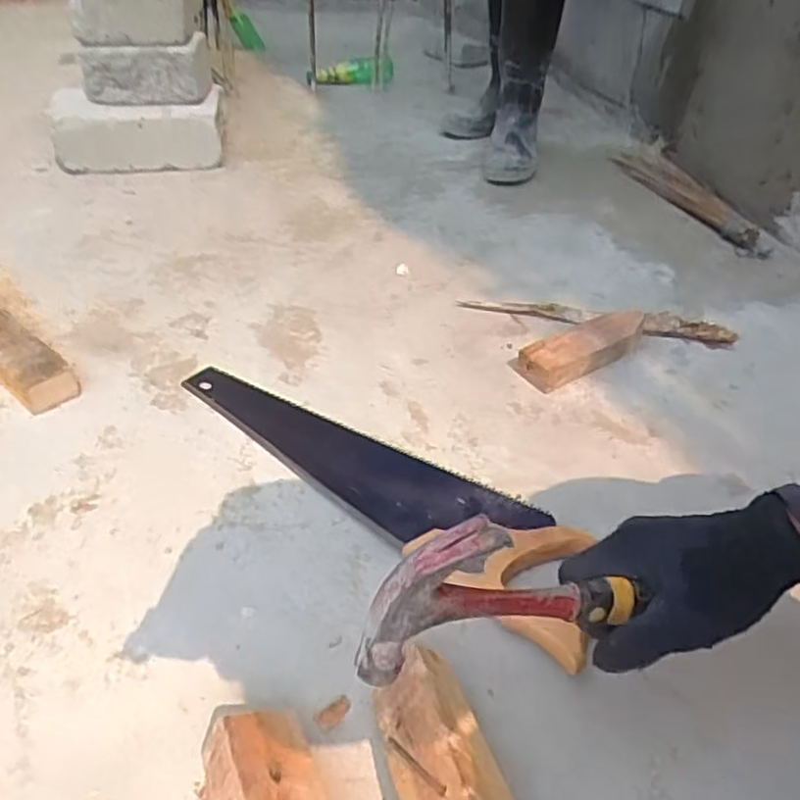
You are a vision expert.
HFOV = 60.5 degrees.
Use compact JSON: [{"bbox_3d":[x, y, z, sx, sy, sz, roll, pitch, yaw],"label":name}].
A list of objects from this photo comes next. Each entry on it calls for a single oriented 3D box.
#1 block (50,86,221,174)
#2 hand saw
[{"bbox_3d":[-0.499,-0.514,1.317,0.295,0.123,0.128,-4,39,-6],"label":"block"},{"bbox_3d":[-0.021,0.059,0.684,0.121,0.033,0.522,-32,48,-34],"label":"hand saw"}]

